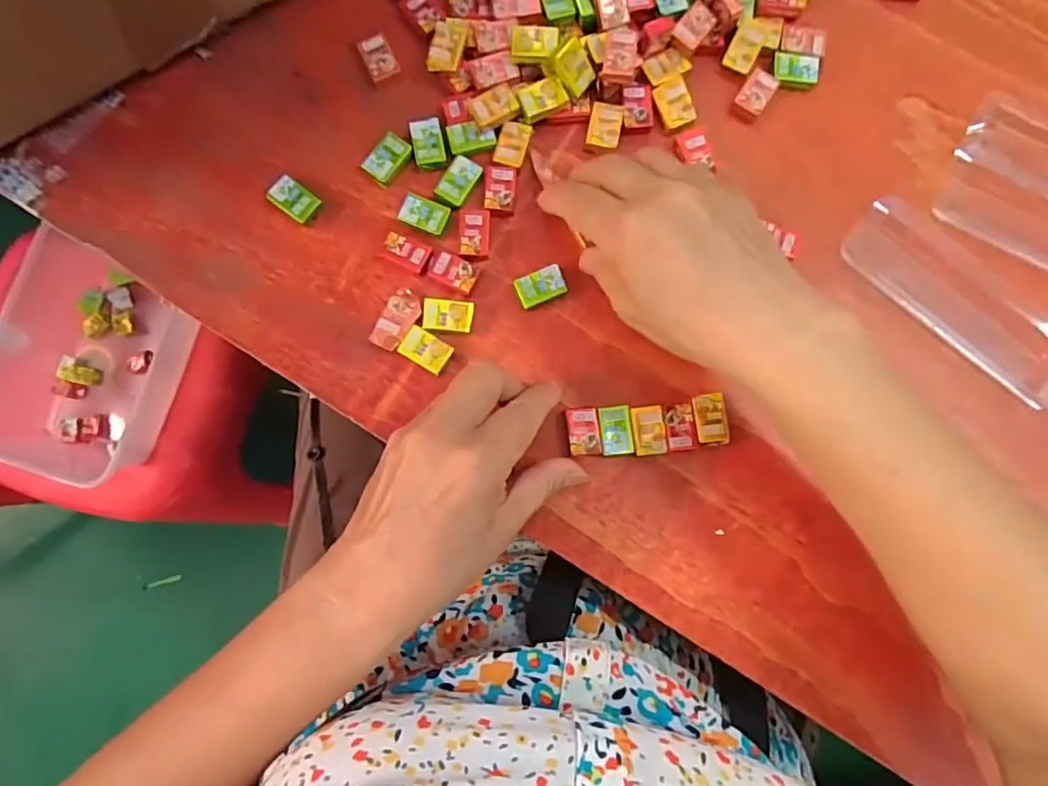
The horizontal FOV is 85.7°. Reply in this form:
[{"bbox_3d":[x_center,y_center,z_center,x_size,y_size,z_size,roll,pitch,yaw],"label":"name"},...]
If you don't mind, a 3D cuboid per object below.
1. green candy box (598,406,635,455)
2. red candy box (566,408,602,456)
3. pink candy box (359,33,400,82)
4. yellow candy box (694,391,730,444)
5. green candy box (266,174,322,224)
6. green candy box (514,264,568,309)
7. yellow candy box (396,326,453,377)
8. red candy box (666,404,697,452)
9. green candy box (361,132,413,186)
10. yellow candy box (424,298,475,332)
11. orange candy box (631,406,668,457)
[{"bbox_3d":[0.049,0.020,0.300,0.017,0.004,0.026,-5,85,-1],"label":"green candy box"},{"bbox_3d":[0.031,0.020,0.299,0.017,0.006,0.025,-5,85,-1],"label":"red candy box"},{"bbox_3d":[-0.081,-0.187,0.315,0.016,0.004,0.025,-26,86,-3],"label":"pink candy box"},{"bbox_3d":[0.100,0.015,0.303,0.018,0.006,0.028,-7,85,-2],"label":"yellow candy box"},{"bbox_3d":[-0.125,-0.105,0.308,0.025,0.008,0.017,35,85,2],"label":"green candy box"},{"bbox_3d":[0.009,-0.057,0.309,0.026,0.009,0.017,-24,86,-3],"label":"green candy box"},{"bbox_3d":[-0.052,-0.023,0.300,0.026,0.004,0.018,31,85,2],"label":"yellow candy box"},{"bbox_3d":[0.083,0.018,0.301,0.015,0.005,0.025,-4,85,-1],"label":"red candy box"},{"bbox_3d":[-0.075,-0.129,0.311,0.017,0.008,0.027,36,85,2],"label":"green candy box"},{"bbox_3d":[-0.041,-0.042,0.304,0.026,0.005,0.018,4,85,-1],"label":"yellow candy box"},{"bbox_3d":[0.066,0.020,0.300,0.017,0.005,0.025,-6,85,-1],"label":"orange candy box"}]

